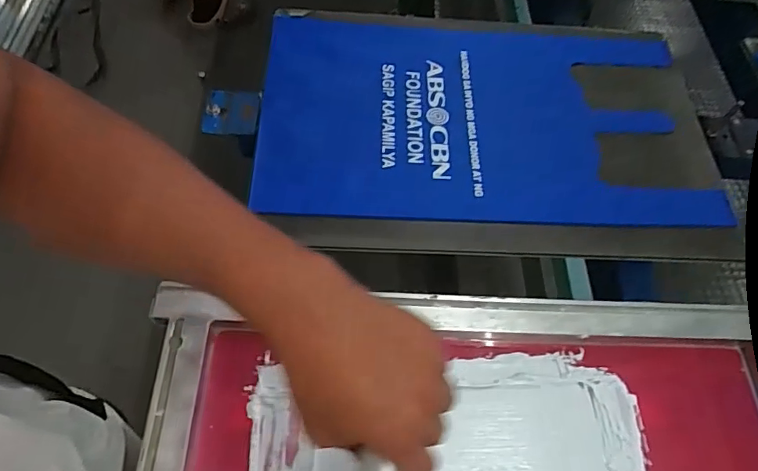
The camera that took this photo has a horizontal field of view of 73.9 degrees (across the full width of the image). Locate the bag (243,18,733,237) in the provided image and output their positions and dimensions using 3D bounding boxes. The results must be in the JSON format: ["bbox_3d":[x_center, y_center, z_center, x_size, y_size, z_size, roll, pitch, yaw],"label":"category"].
[{"bbox_3d":[0.128,-0.163,0.679,0.558,0.015,0.335,3,60,-2],"label":"bag"}]

